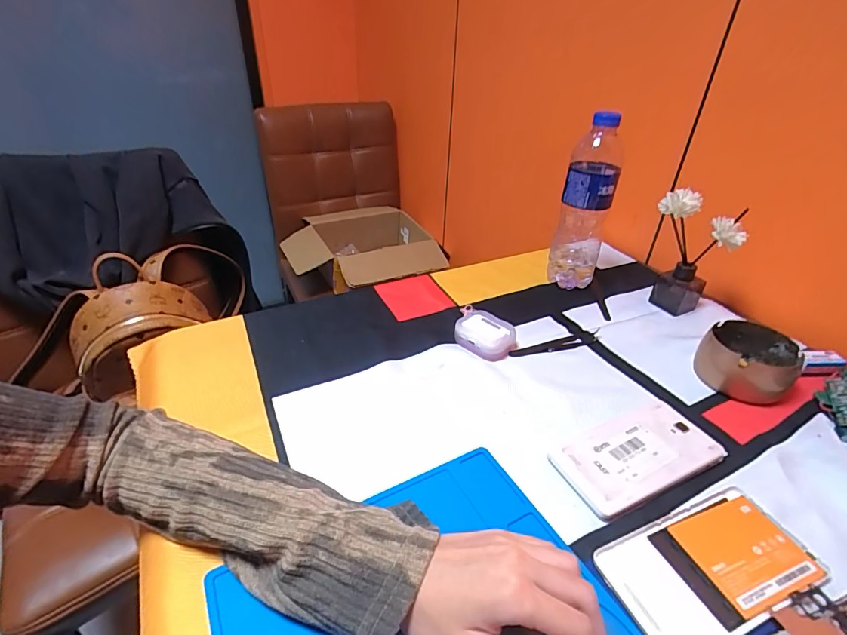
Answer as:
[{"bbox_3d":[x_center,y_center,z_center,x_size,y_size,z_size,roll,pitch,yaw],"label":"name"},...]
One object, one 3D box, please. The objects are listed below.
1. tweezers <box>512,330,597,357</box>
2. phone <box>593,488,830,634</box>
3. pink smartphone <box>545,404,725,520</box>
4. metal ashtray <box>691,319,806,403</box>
[{"bbox_3d":[0.153,0.032,0.515,0.115,0.011,0.022,-13,37,-20],"label":"tweezers"},{"bbox_3d":[0.202,0.172,0.309,0.149,0.004,0.076,-12,37,-19],"label":"phone"},{"bbox_3d":[0.185,0.121,0.383,0.140,0.012,0.068,-14,38,-22],"label":"pink smartphone"},{"bbox_3d":[0.346,0.045,0.472,0.084,0.044,0.089,1,34,-1],"label":"metal ashtray"}]

